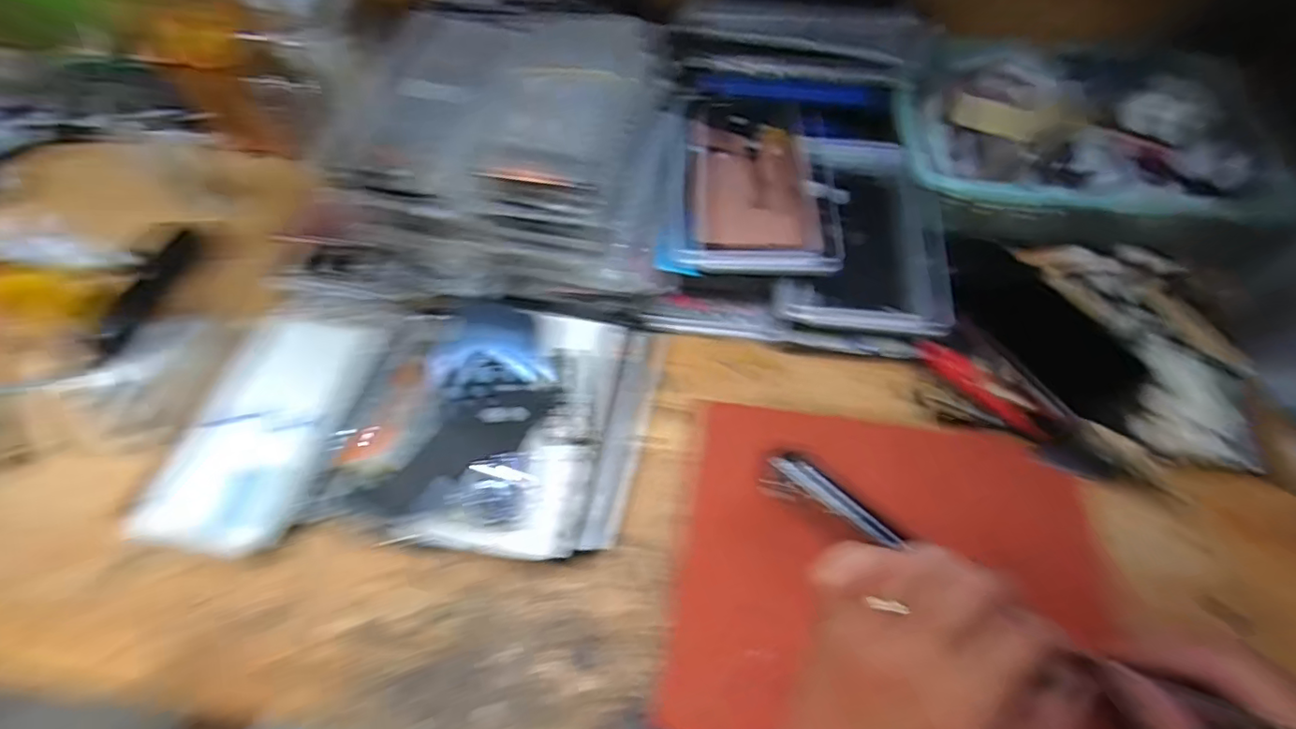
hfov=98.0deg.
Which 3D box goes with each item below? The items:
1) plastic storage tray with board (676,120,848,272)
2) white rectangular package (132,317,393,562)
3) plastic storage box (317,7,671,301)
[{"bbox_3d":[0.087,-0.129,0.428,0.119,0.021,0.139,4,60,6],"label":"plastic storage tray with board"},{"bbox_3d":[-0.256,0.041,0.385,0.092,0.031,0.168,8,60,8],"label":"white rectangular package"},{"bbox_3d":[-0.095,-0.161,0.429,0.215,0.123,0.212,3,60,5],"label":"plastic storage box"}]

